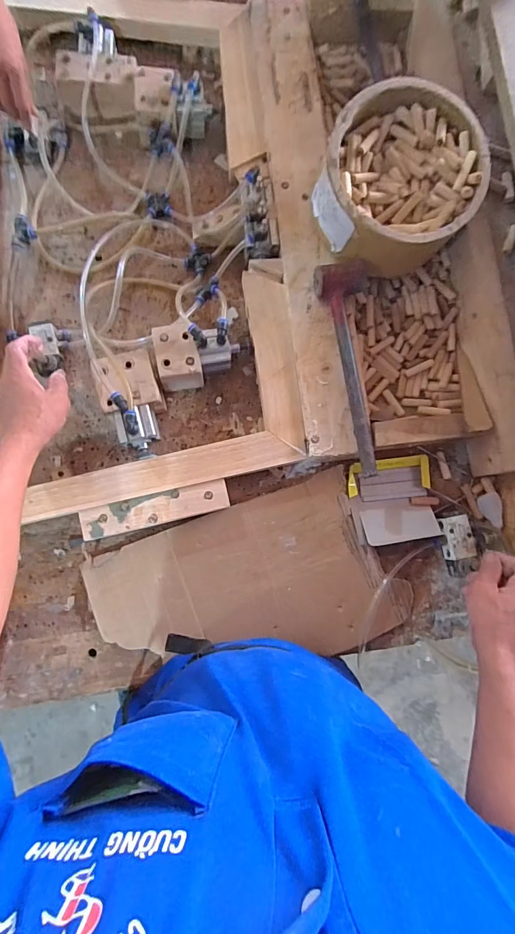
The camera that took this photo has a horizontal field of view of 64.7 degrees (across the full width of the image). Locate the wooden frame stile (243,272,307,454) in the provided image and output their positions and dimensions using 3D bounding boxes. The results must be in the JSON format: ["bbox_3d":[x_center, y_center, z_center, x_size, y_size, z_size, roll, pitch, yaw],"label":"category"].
[{"bbox_3d":[0.027,-0.167,0.628,0.061,0.020,0.280,-6,84,-4],"label":"wooden frame stile"}]

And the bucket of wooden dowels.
[{"bbox_3d":[0.203,-0.404,0.592,0.211,0.115,0.206,1,83,-5],"label":"bucket of wooden dowels"}]

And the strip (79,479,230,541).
[{"bbox_3d":[-0.146,0.062,0.590,0.208,0.015,0.044,-13,91,-8],"label":"strip"}]

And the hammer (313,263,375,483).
[{"bbox_3d":[0.134,-0.141,0.587,0.071,0.040,0.302,-4,83,-6],"label":"hammer"}]

